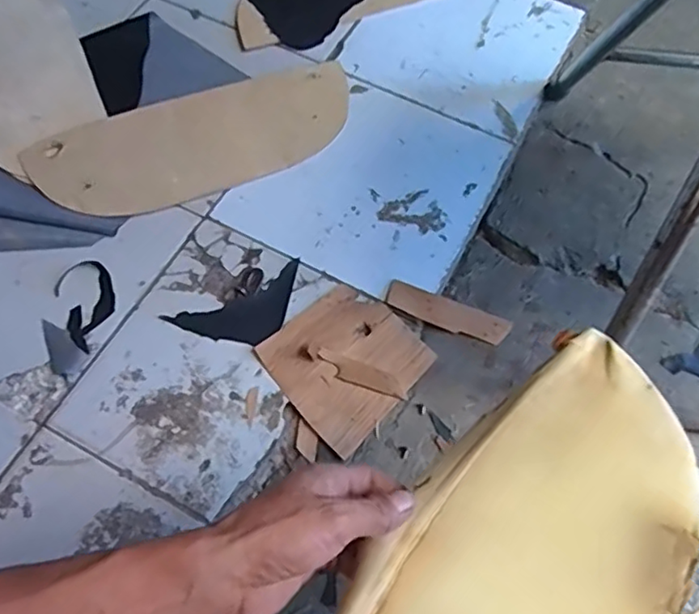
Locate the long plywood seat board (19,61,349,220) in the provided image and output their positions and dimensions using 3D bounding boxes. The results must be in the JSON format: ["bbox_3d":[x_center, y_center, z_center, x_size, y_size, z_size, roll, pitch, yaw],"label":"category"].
[{"bbox_3d":[-0.190,-0.215,0.789,0.410,0.008,0.163,-22,67,-12],"label":"long plywood seat board"}]

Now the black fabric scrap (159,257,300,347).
[{"bbox_3d":[-0.118,0.008,0.693,0.159,0.005,0.077,-25,68,-14],"label":"black fabric scrap"}]

